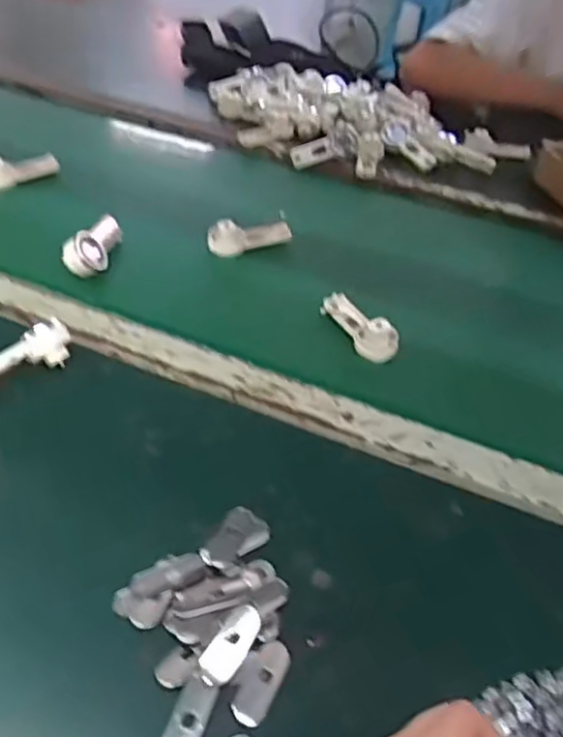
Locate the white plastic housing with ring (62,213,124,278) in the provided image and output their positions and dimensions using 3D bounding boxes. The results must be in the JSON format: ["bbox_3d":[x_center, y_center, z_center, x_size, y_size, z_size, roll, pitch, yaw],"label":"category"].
[{"bbox_3d":[-0.197,-0.133,0.716,0.039,0.038,0.088,8,43,-1],"label":"white plastic housing with ring"}]

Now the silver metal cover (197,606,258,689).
[{"bbox_3d":[-0.031,0.171,0.423,0.020,0.007,0.055,27,46,19],"label":"silver metal cover"}]

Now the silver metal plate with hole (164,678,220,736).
[{"bbox_3d":[-0.053,0.203,0.393,0.020,0.009,0.043,18,44,10],"label":"silver metal plate with hole"}]

